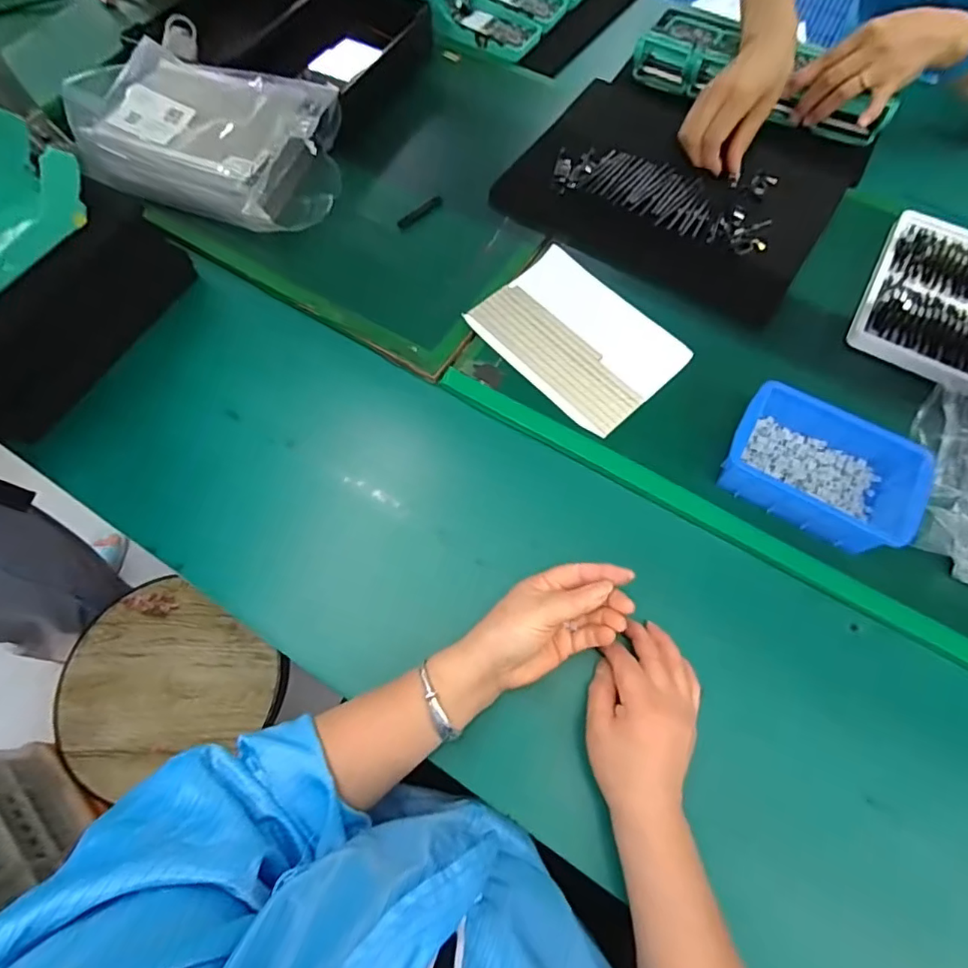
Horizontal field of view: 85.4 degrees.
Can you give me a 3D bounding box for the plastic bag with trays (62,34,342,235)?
[{"bbox_3d":[-0.307,-0.392,0.607,0.283,0.079,0.192,18,69,6],"label":"plastic bag with trays"}]

